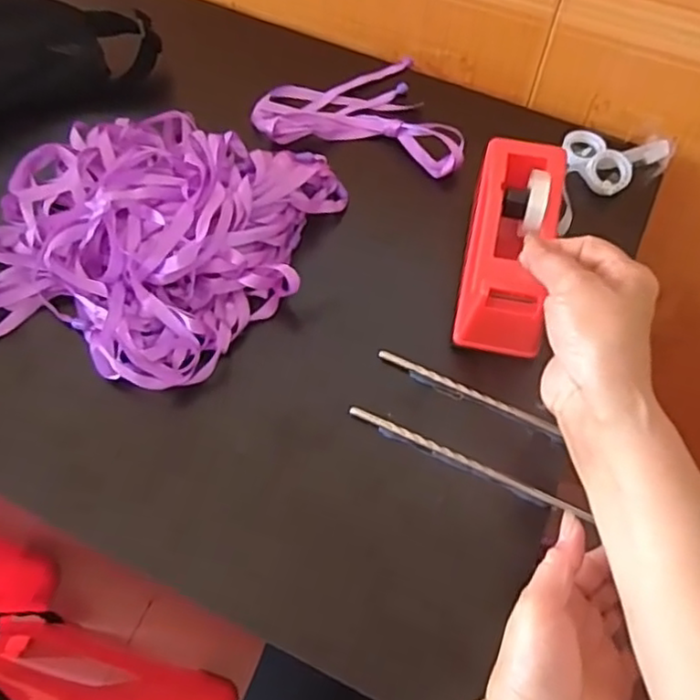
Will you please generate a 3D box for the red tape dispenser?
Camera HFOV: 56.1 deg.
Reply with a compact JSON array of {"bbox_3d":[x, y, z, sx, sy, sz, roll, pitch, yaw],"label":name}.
[{"bbox_3d":[0.116,-0.078,0.467,0.057,0.054,0.166,11,73,4],"label":"red tape dispenser"}]

